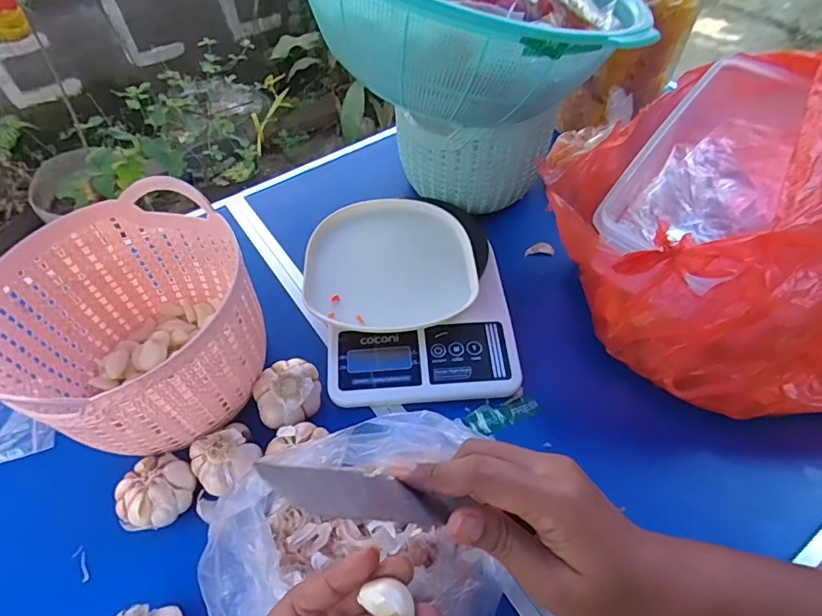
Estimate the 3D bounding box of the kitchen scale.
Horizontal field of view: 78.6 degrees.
[{"bbox_3d":[-0.001,-0.013,0.453,0.175,0.051,0.193,-4,50,-1],"label":"kitchen scale"}]

